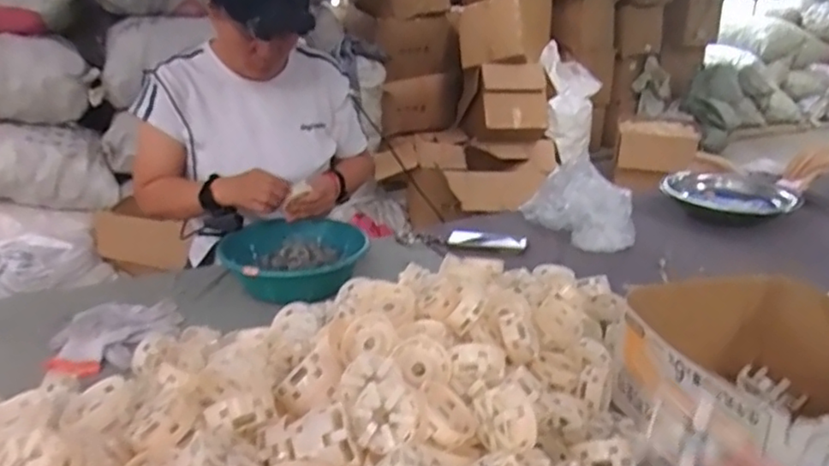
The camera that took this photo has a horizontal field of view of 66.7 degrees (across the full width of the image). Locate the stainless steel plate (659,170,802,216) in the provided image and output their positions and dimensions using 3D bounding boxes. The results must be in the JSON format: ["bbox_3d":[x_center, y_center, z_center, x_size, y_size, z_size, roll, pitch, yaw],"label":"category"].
[{"bbox_3d":[0.818,-0.114,1.611,0.306,0.043,0.251,16,26,33],"label":"stainless steel plate"}]

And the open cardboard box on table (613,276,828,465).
[{"bbox_3d":[0.399,0.176,0.714,0.250,0.139,0.283,-7,23,-19],"label":"open cardboard box on table"}]

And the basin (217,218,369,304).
[{"bbox_3d":[-0.217,0.047,1.144,0.270,0.077,0.244,-5,22,-14],"label":"basin"}]

